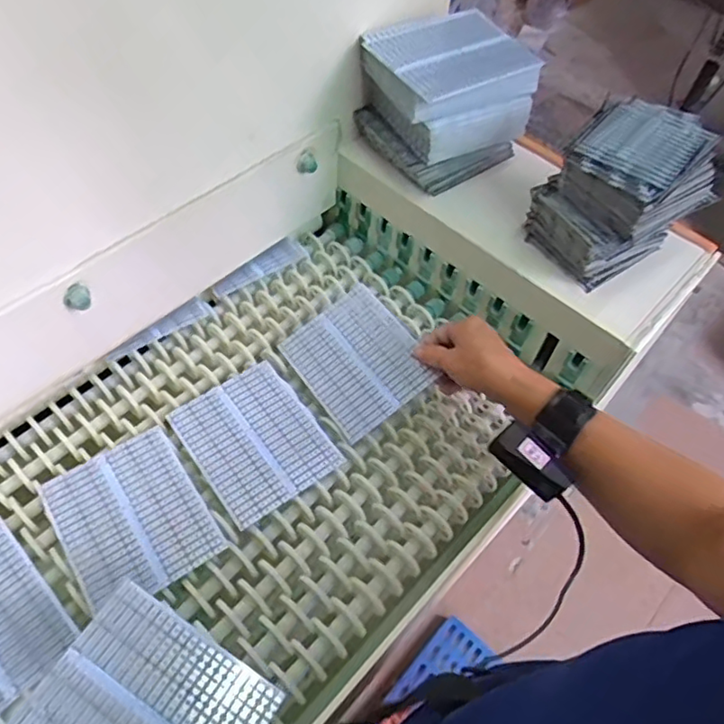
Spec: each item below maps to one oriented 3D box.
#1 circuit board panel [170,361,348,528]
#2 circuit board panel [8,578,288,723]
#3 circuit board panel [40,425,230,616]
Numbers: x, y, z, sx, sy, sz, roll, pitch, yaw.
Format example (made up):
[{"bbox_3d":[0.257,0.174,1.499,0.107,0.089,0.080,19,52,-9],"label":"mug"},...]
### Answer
[{"bbox_3d":[-0.108,0.076,0.608,0.119,0.006,0.146,-30,62,-24],"label":"circuit board panel"},{"bbox_3d":[-0.146,0.241,0.416,0.146,0.007,0.116,30,55,10],"label":"circuit board panel"},{"bbox_3d":[-0.210,0.140,0.554,0.120,0.005,0.144,-28,62,-23],"label":"circuit board panel"}]

